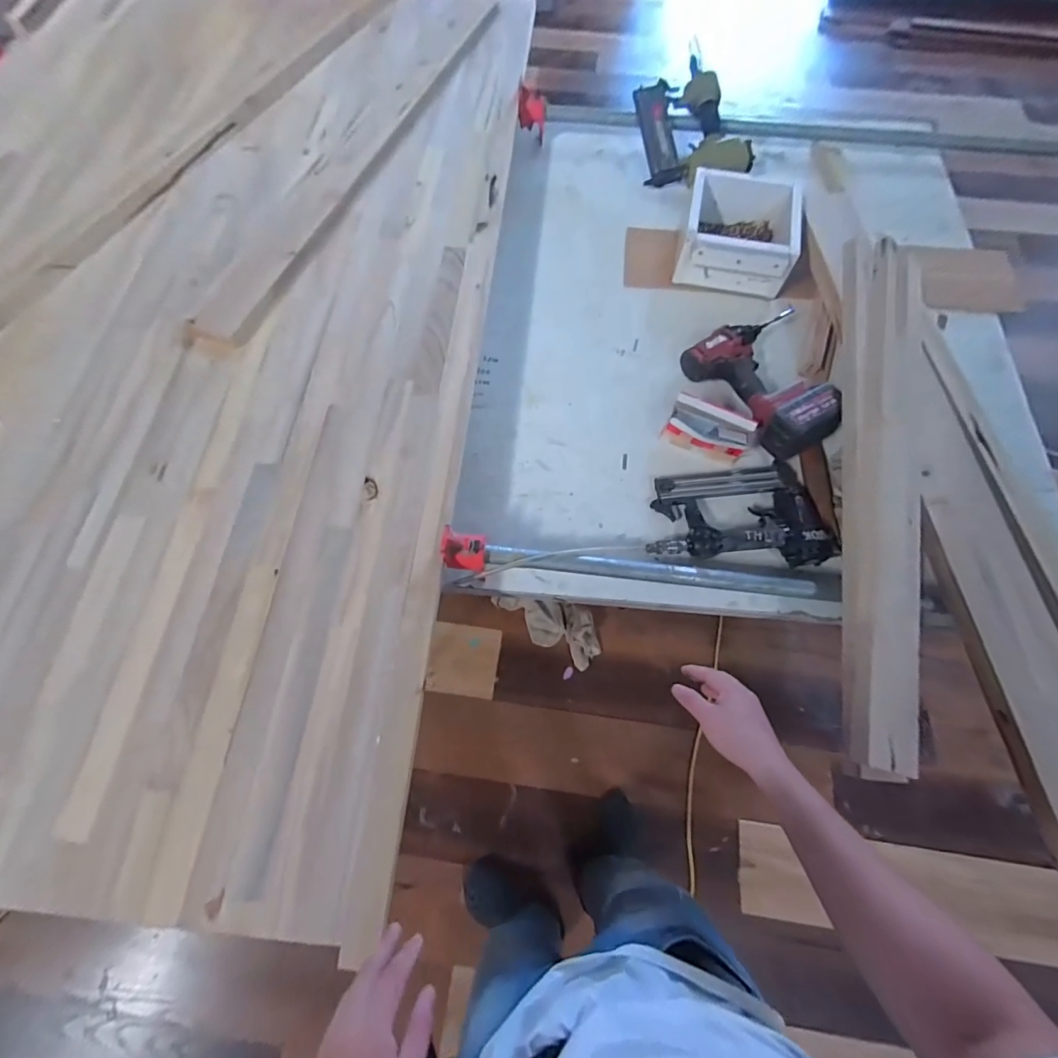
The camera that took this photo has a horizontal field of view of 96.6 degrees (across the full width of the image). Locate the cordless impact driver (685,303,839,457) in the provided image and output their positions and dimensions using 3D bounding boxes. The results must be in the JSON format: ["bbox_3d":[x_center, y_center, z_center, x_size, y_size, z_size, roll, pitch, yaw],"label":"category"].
[{"bbox_3d":[0.421,-0.258,0.780,0.223,0.095,0.251,-30,71,-10],"label":"cordless impact driver"}]

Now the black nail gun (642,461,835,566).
[{"bbox_3d":[0.315,-0.028,0.721,0.259,0.056,0.171,-1,68,1],"label":"black nail gun"}]

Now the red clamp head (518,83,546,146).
[{"bbox_3d":[0.008,-0.916,1.047,0.058,0.096,0.041,2,69,0],"label":"red clamp head"}]

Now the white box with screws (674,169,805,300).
[{"bbox_3d":[0.392,-0.559,0.895,0.202,0.106,0.213,13,69,6],"label":"white box with screws"}]

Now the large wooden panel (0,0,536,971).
[{"bbox_3d":[-0.660,-0.439,0.810,1.181,0.045,1.745,5,69,2],"label":"large wooden panel"}]

